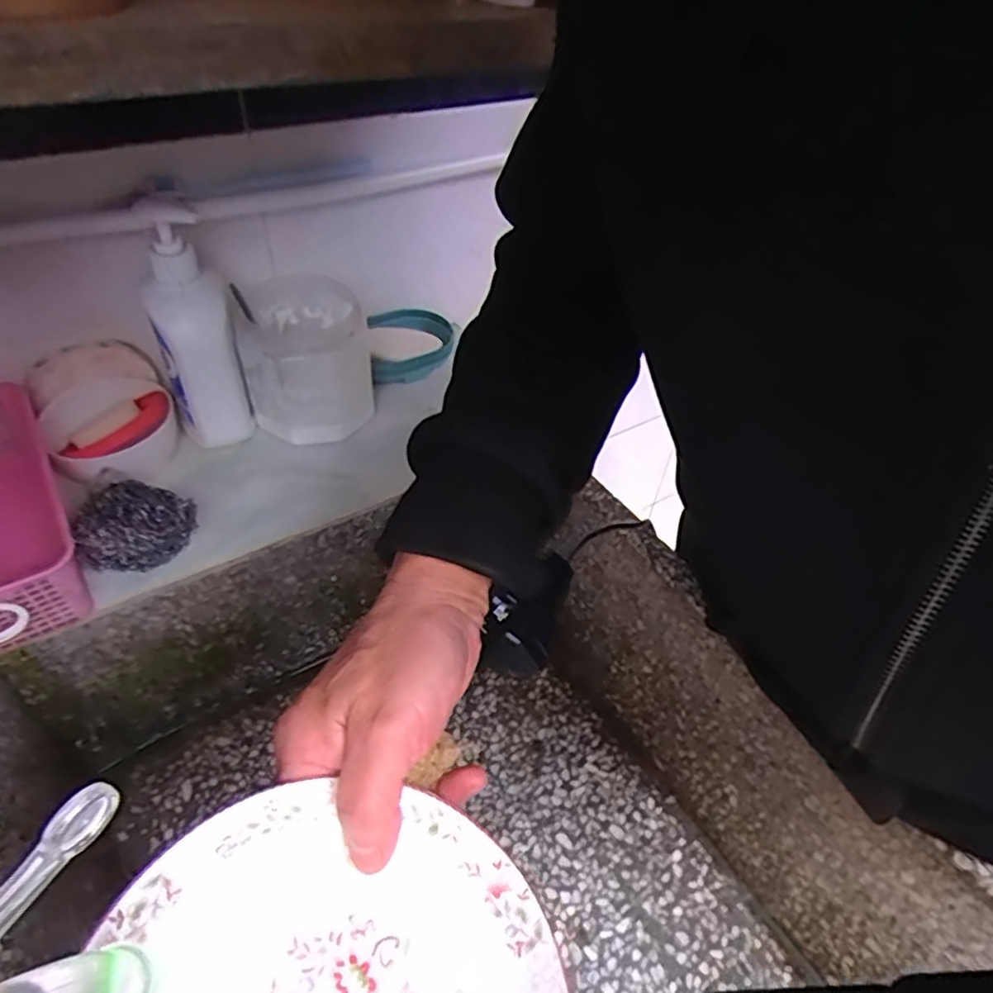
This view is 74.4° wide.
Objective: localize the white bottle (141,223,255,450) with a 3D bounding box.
[{"bbox_3d":[-0.224,-0.114,0.493,0.052,0.168,0.052,-14,48,-18],"label":"white bottle"}]

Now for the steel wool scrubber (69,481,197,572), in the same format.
[{"bbox_3d":[-0.244,0.020,0.448,0.072,0.046,0.051,-16,49,-20],"label":"steel wool scrubber"}]

